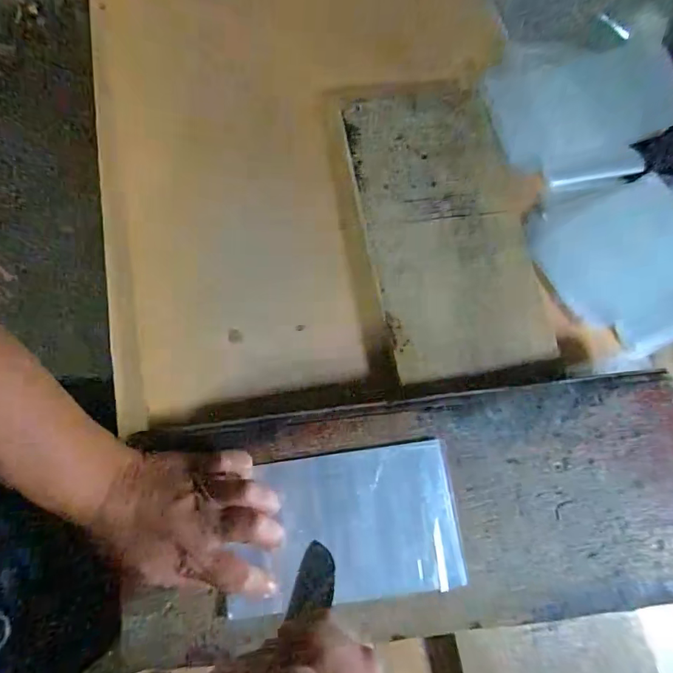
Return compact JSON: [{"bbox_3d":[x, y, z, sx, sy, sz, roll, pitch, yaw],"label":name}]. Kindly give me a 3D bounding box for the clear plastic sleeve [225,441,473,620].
[{"bbox_3d":[0.009,0.150,0.350,0.172,0.008,0.109,-7,72,-2],"label":"clear plastic sleeve"}]

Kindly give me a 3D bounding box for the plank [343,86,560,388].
[{"bbox_3d":[0.113,-0.119,0.459,0.168,0.028,0.312,-10,74,-4],"label":"plank"}]

